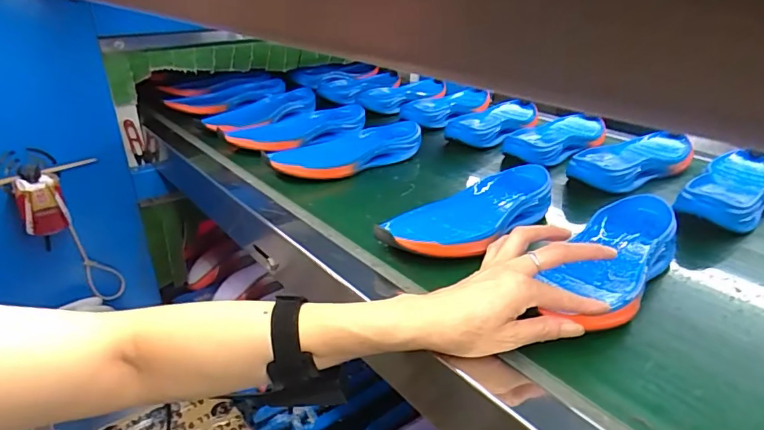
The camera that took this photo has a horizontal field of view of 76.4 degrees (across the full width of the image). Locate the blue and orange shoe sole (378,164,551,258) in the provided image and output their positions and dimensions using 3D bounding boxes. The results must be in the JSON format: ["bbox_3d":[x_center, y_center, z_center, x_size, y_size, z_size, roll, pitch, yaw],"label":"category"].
[{"bbox_3d":[0.110,0.002,0.561,0.252,0.051,0.100,-18,39,-35],"label":"blue and orange shoe sole"}]

